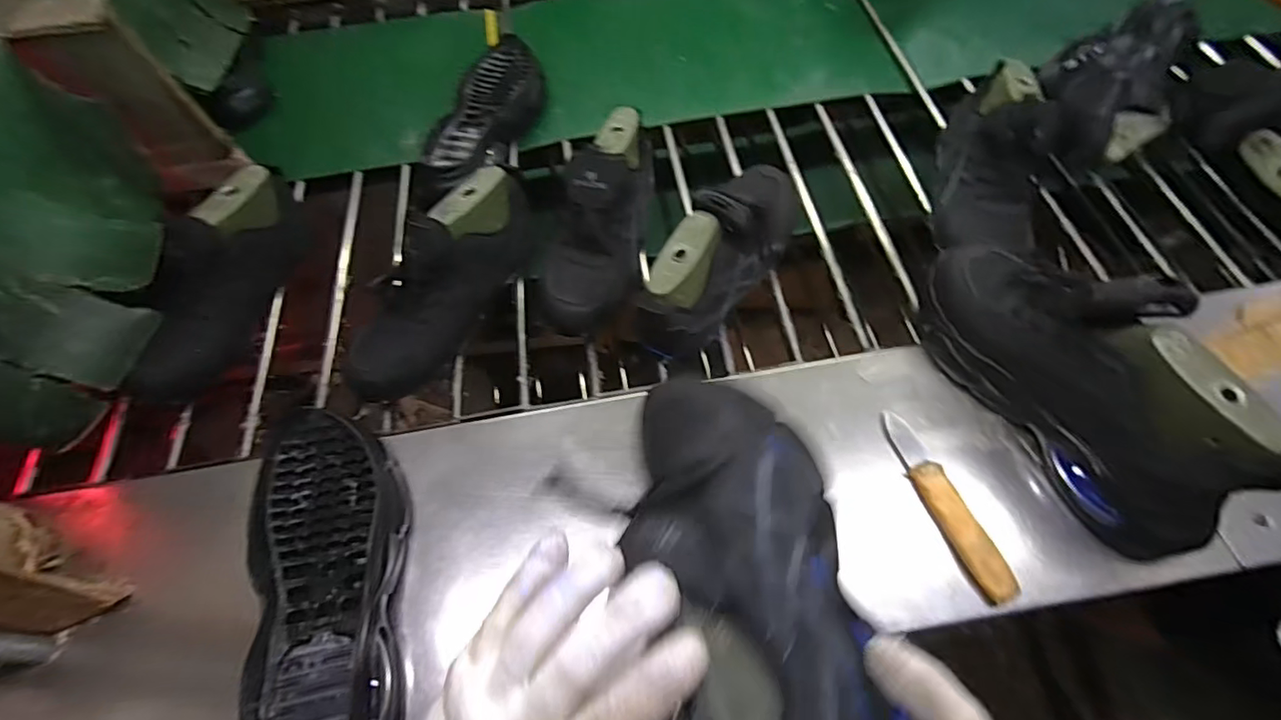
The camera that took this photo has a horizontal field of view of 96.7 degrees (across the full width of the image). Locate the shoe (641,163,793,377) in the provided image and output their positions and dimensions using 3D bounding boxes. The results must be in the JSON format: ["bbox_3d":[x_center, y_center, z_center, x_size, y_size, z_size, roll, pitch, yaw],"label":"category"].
[{"bbox_3d":[0.085,-0.108,0.574,0.084,0.108,0.255,27,66,15],"label":"shoe"}]

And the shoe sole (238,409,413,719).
[{"bbox_3d":[-0.244,0.165,0.450,0.112,0.057,0.275,-17,63,-7],"label":"shoe sole"}]

